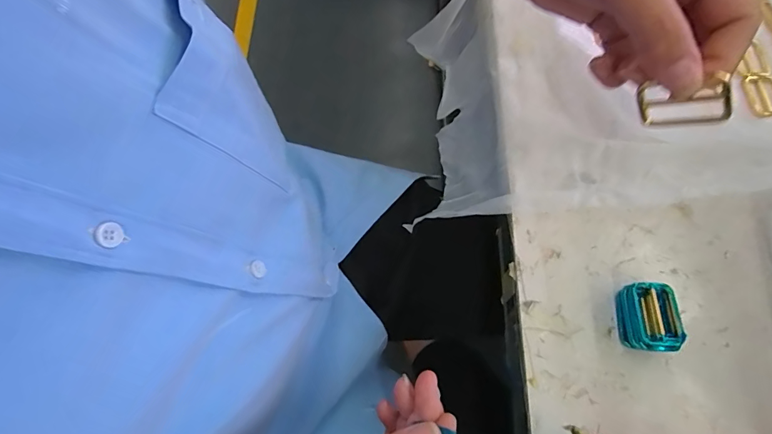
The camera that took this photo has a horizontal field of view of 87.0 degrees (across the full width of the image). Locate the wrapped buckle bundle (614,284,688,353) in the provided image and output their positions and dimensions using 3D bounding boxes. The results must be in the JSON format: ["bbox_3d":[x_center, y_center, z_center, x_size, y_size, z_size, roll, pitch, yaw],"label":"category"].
[{"bbox_3d":[0.189,0.073,0.295,0.032,0.026,0.046,-1,68,3],"label":"wrapped buckle bundle"}]

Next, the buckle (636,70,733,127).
[{"bbox_3d":[0.169,-0.064,0.231,0.042,0.026,0.007,5,45,43],"label":"buckle"}]

